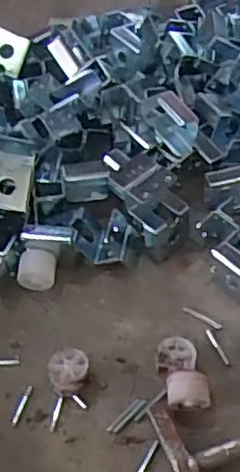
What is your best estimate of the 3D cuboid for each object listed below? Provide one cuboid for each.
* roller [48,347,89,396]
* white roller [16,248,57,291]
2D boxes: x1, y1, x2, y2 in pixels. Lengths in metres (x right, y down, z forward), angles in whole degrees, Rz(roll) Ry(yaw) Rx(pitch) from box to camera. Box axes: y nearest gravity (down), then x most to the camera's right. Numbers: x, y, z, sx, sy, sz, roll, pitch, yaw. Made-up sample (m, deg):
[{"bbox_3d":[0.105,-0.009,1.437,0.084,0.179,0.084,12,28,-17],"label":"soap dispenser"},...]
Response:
[{"bbox_3d":[-0.043,0.118,0.564,0.034,0.025,0.035,-2,53,3],"label":"roller"},{"bbox_3d":[-0.080,0.032,0.629,0.038,0.033,0.029,-5,53,1],"label":"white roller"}]

